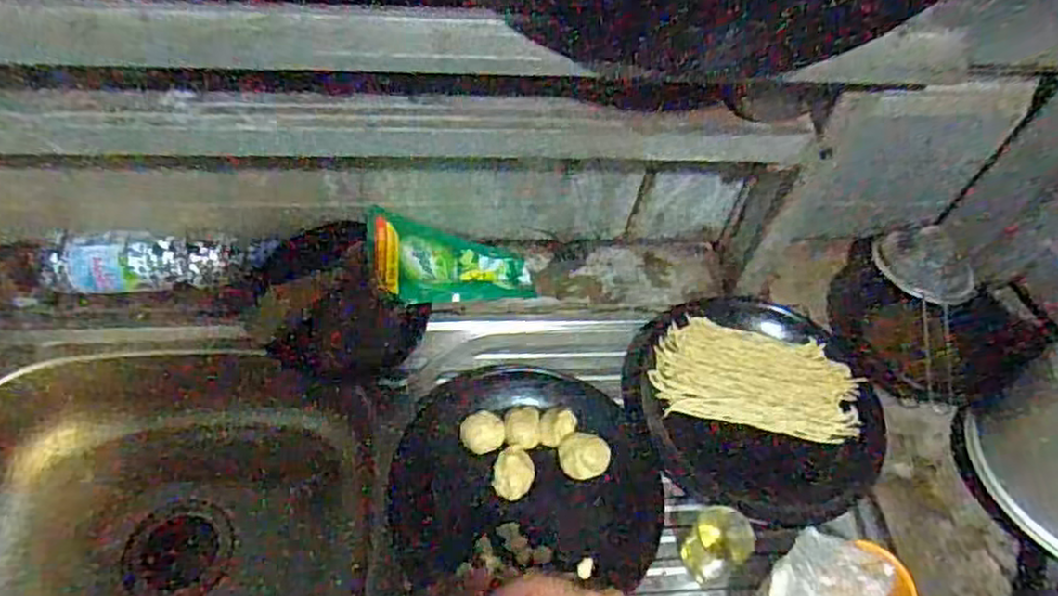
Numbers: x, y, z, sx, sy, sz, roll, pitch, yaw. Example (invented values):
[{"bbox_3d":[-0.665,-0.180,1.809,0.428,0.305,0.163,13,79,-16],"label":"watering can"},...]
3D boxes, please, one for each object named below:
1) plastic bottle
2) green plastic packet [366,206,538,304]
[{"bbox_3d":[-0.390,-0.032,0.763,0.234,0.061,0.055,0,55,-6],"label":"plastic bottle"},{"bbox_3d":[-0.086,-0.035,0.786,0.185,0.021,0.097,10,55,-27],"label":"green plastic packet"}]

